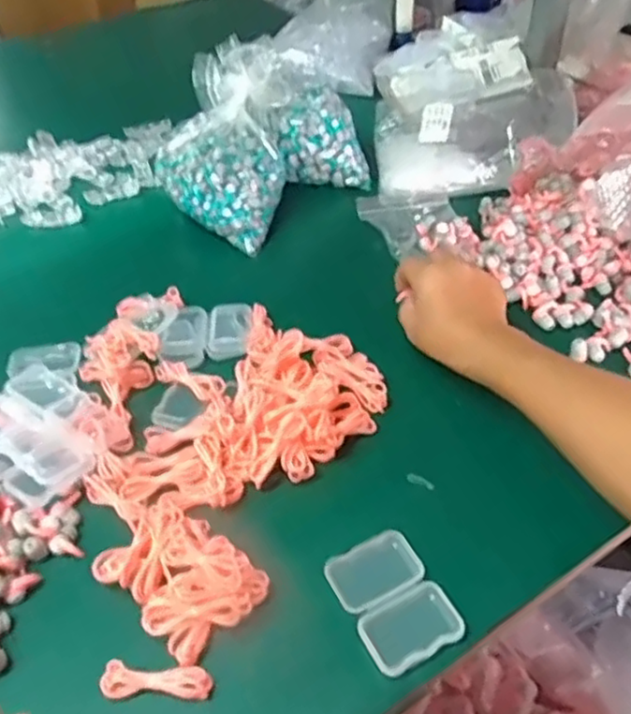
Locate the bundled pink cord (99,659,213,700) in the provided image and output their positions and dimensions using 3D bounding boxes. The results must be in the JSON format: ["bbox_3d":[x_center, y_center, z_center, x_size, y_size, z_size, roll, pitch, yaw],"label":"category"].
[{"bbox_3d":[-0.085,0.172,0.358,0.057,0.010,0.017,-1,44,2],"label":"bundled pink cord"}]

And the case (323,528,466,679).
[{"bbox_3d":[0.046,0.142,0.395,0.056,0.010,0.076,-21,47,-18],"label":"case"}]

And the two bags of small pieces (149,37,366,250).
[{"bbox_3d":[-0.058,-0.231,0.696,0.210,0.129,0.150,-35,53,-29],"label":"two bags of small pieces"}]

